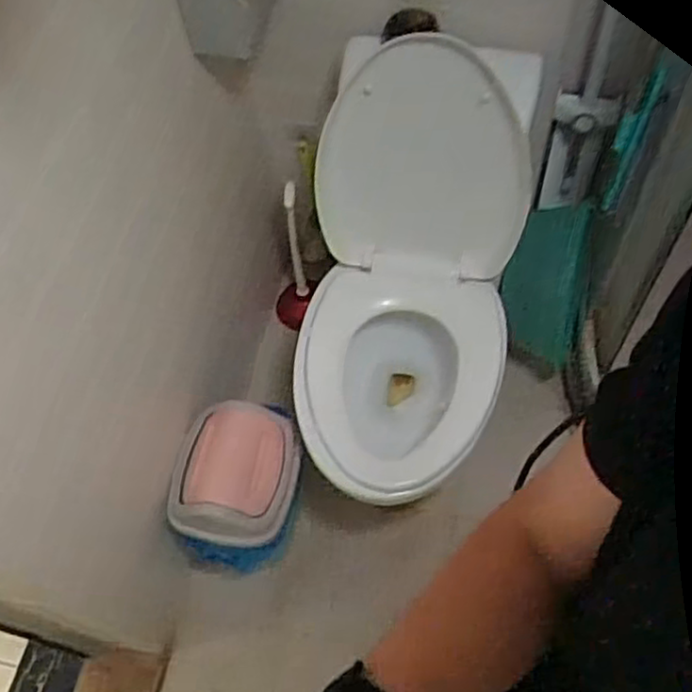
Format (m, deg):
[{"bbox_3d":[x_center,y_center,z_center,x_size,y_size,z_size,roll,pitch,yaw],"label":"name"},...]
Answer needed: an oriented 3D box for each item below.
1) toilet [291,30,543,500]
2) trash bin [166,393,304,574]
[{"bbox_3d":[0.106,-0.093,1.265,0.364,0.711,0.664,10,62,9],"label":"toilet"},{"bbox_3d":[-0.185,0.270,1.368,0.194,0.302,0.263,10,62,9],"label":"trash bin"}]

